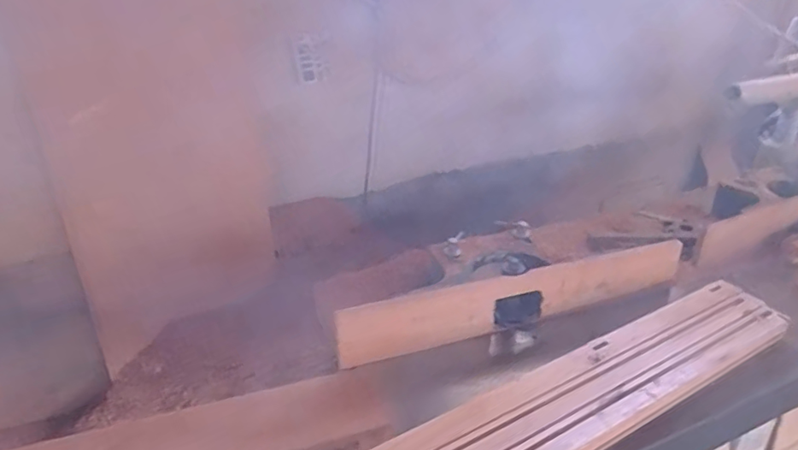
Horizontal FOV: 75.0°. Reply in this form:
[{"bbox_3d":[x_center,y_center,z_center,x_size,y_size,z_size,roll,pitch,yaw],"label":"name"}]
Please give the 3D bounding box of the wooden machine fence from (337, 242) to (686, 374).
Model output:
[{"bbox_3d":[0.262,0.157,1.080,0.783,0.122,0.043,-8,28,-15],"label":"wooden machine fence"}]

